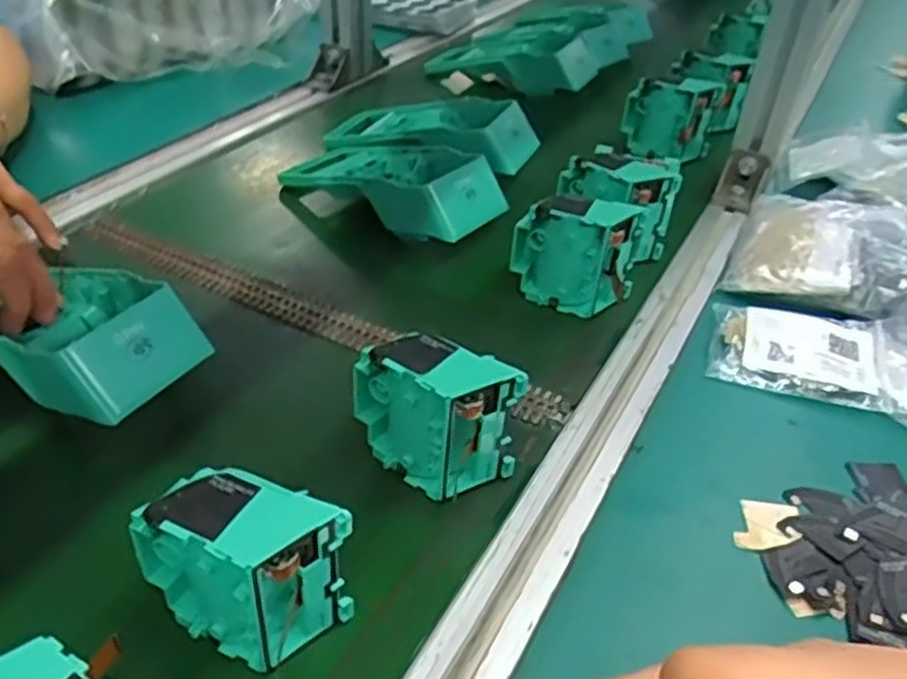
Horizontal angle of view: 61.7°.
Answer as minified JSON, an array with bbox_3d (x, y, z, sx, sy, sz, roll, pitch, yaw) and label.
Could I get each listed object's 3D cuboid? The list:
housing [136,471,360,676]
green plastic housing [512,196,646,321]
[{"bbox_3d":[-0.082,0.095,0.309,0.080,0.075,0.045,17,39,15],"label":"housing"},{"bbox_3d":[0.082,-0.059,0.521,0.082,0.075,0.031,11,38,9],"label":"green plastic housing"}]

